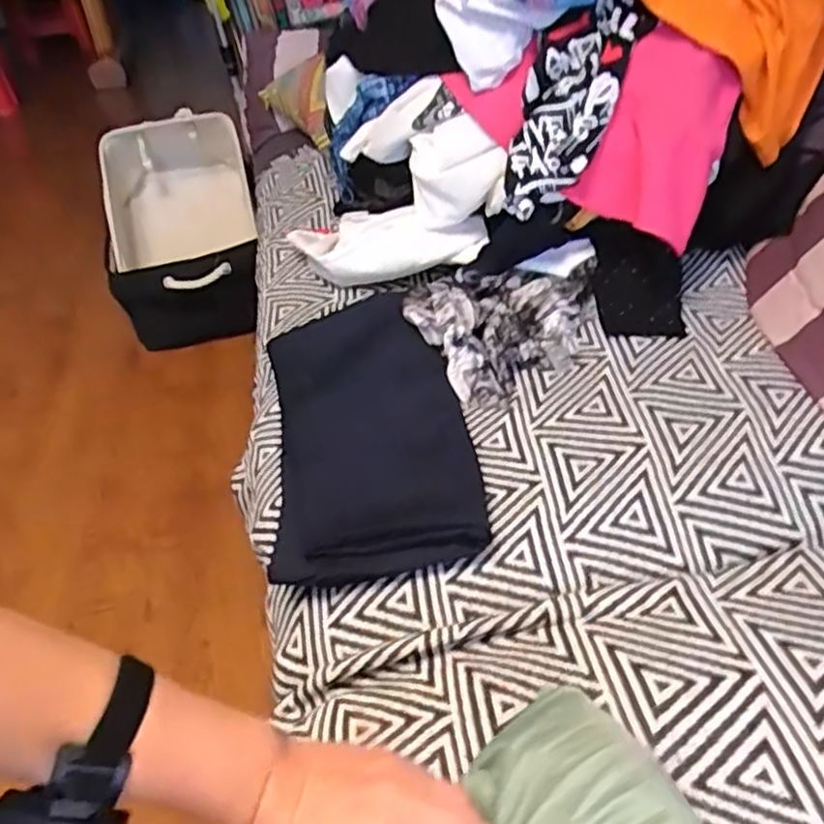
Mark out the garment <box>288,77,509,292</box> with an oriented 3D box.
[{"bbox_3d":[-0.032,-0.306,0.978,0.280,0.207,0.201,-5,40,-1],"label":"garment"}]

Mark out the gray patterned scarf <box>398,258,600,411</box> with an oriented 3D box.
[{"bbox_3d":[0.120,-0.120,0.856,0.255,0.099,0.170,-33,48,-30],"label":"gray patterned scarf"}]

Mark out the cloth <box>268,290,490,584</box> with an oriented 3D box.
[{"bbox_3d":[-0.047,-0.004,0.748,0.197,0.048,0.366,-5,53,-6],"label":"cloth"}]

